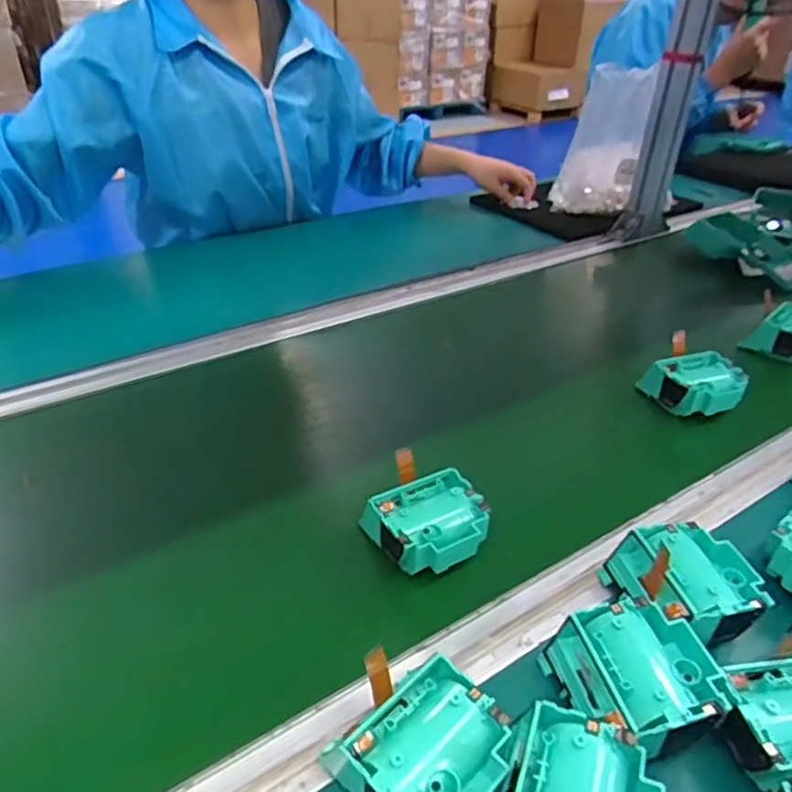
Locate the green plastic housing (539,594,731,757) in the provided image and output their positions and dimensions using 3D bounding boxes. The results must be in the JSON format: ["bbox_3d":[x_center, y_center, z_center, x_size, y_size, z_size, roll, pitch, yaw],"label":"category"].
[{"bbox_3d":[0.136,0.161,0.356,0.071,0.044,0.080,-11,36,-19],"label":"green plastic housing"}]

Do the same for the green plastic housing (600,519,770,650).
[{"bbox_3d":[0.191,0.124,0.414,0.074,0.042,0.079,-10,36,-17],"label":"green plastic housing"}]

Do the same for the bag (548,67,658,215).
[{"bbox_3d":[0.338,-0.410,1.045,0.127,0.234,0.076,10,35,11],"label":"bag"}]

